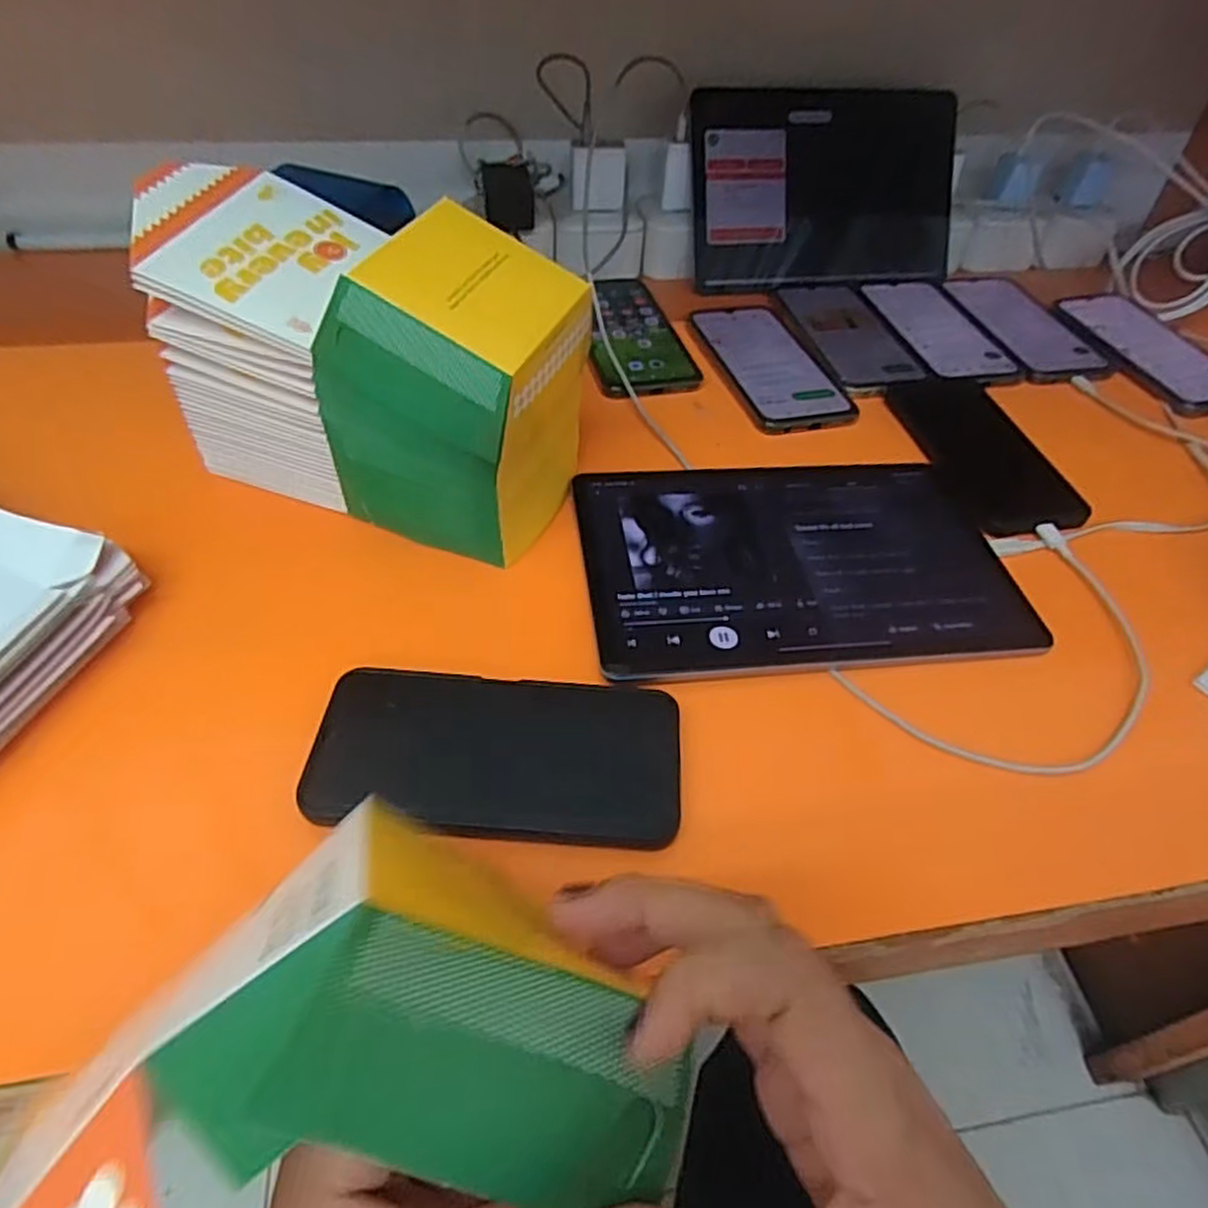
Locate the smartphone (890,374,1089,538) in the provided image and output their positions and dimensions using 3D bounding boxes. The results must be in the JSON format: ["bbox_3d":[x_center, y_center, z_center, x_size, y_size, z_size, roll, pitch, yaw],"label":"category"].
[{"bbox_3d":[0.269,-0.111,0.532,0.080,0.006,0.164,-5,49,-8],"label":"smartphone"}]

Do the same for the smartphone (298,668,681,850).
[{"bbox_3d":[-0.047,0.067,0.342,0.163,0.010,0.084,3,48,-1],"label":"smartphone"}]

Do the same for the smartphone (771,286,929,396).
[{"bbox_3d":[0.205,-0.228,0.633,0.084,0.006,0.169,-6,49,-9],"label":"smartphone"}]

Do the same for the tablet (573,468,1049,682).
[{"bbox_3d":[0.114,-0.032,0.449,0.249,0.005,0.172,-3,49,-6],"label":"tablet"}]

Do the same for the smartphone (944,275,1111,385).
[{"bbox_3d":[0.368,-0.250,0.661,0.079,0.006,0.177,-6,48,-9],"label":"smartphone"}]

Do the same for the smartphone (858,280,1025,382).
[{"bbox_3d":[0.289,-0.241,0.647,0.087,0.004,0.168,-6,49,-9],"label":"smartphone"}]

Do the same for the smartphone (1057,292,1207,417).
[{"bbox_3d":[0.464,-0.217,0.636,0.089,0.015,0.177,-10,49,-13],"label":"smartphone"}]

